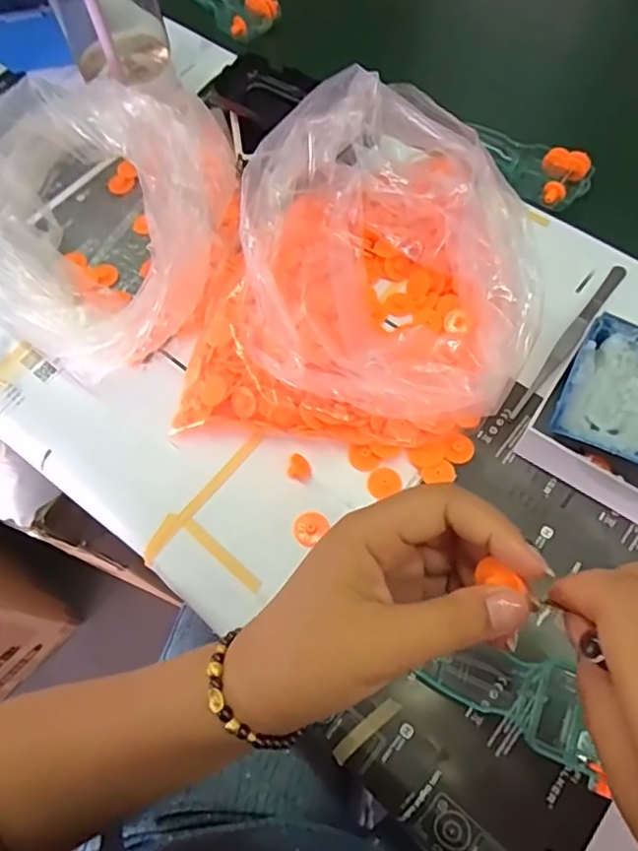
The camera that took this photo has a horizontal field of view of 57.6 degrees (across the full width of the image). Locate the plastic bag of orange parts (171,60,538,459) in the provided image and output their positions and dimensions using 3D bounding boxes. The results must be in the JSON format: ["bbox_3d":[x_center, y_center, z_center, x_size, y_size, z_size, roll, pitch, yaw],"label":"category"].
[{"bbox_3d":[0.031,-0.107,0.397,0.224,0.100,0.232,9,66,8],"label":"plastic bag of orange parts"}]

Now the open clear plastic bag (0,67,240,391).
[{"bbox_3d":[-0.162,-0.159,0.435,0.212,0.094,0.203,40,74,19],"label":"open clear plastic bag"}]

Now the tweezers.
[{"bbox_3d":[0.180,-0.064,0.414,0.011,0.008,0.151,36,72,18],"label":"tweezers"}]

